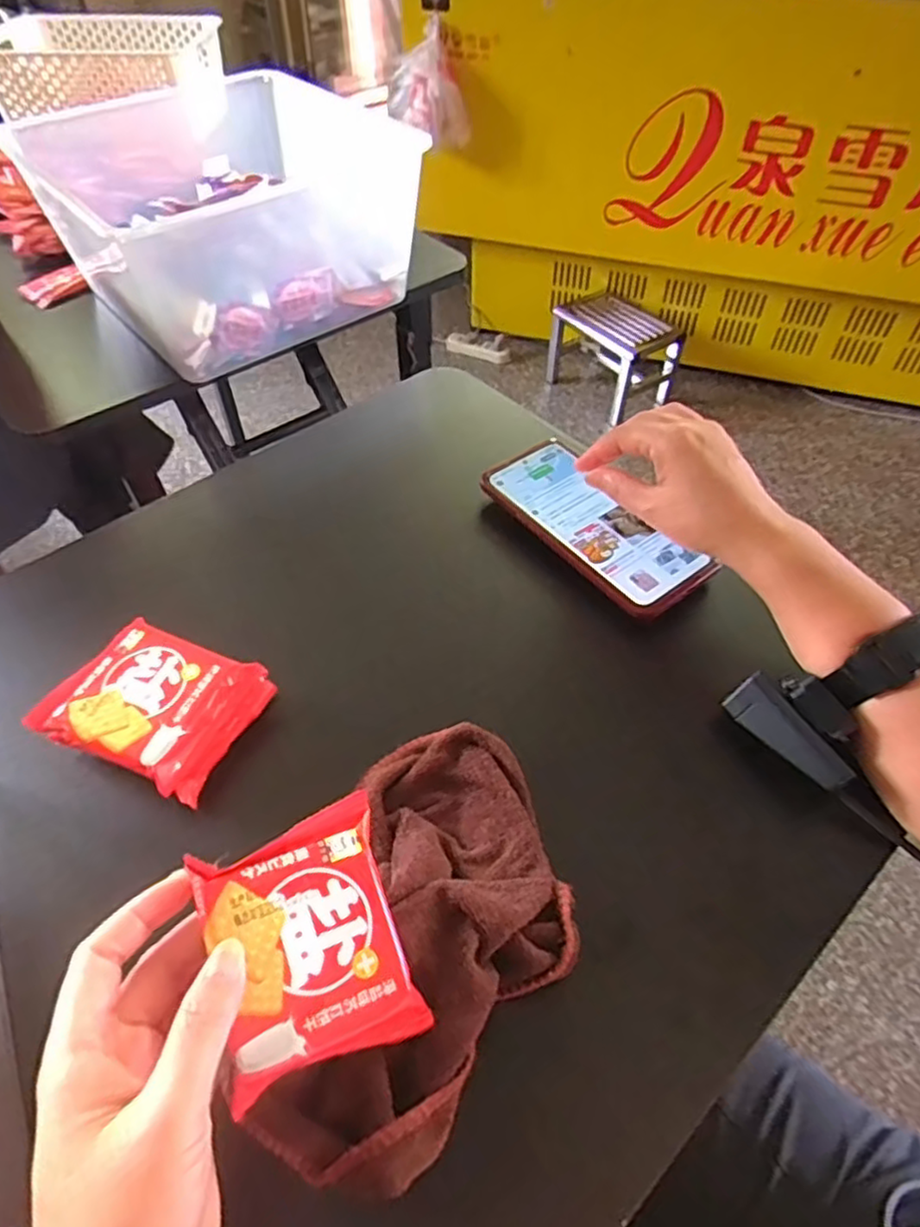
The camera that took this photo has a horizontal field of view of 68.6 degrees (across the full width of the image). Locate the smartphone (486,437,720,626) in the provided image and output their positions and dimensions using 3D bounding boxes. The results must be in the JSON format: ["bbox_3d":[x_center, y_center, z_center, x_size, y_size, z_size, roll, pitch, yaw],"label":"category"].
[{"bbox_3d":[0.092,-0.065,0.476,0.073,0.014,0.173,-29,56,-21],"label":"smartphone"}]

